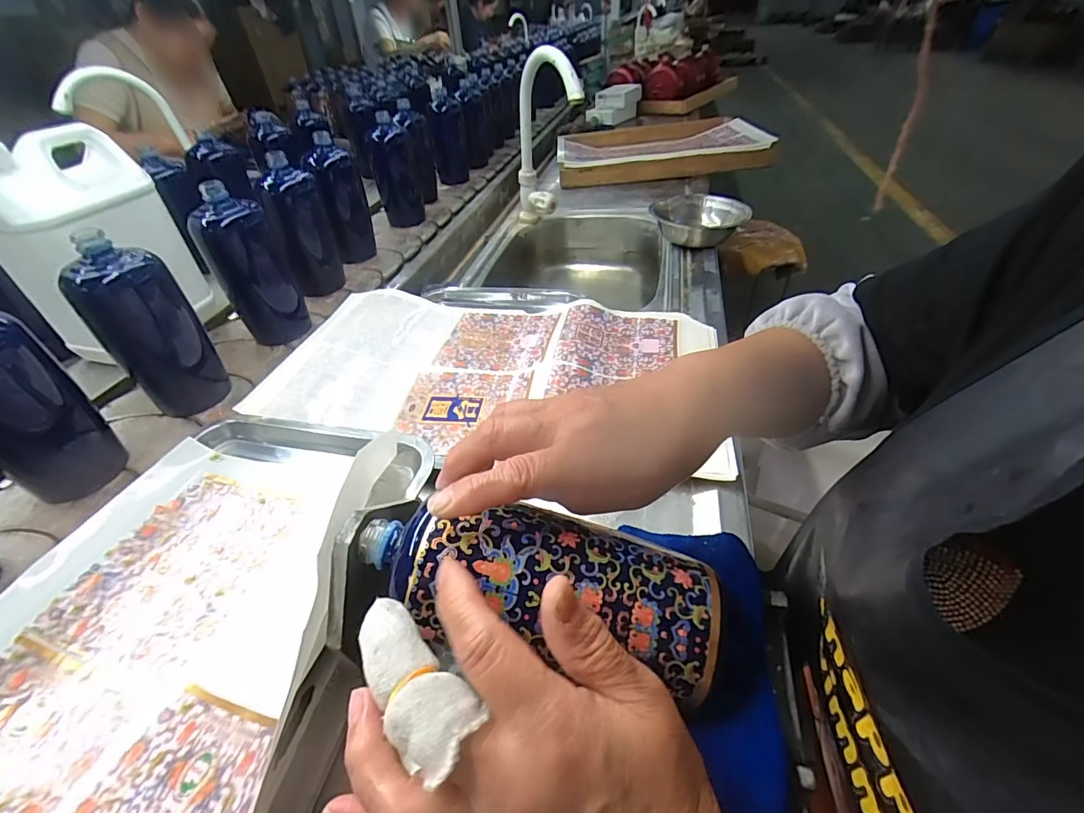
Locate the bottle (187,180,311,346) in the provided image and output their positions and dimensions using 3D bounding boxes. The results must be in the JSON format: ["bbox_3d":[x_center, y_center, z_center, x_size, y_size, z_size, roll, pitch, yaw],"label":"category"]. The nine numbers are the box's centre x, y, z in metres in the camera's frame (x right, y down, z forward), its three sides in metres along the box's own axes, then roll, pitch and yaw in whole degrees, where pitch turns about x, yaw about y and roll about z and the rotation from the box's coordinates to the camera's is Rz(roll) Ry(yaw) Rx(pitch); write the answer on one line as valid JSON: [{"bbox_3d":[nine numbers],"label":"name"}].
[{"bbox_3d":[-0.375,-0.190,0.593,0.077,0.168,0.077,-19,44,-17],"label":"bottle"}]

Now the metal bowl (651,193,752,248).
[{"bbox_3d":[0.272,-0.320,0.798,0.142,0.051,0.155,-2,41,2],"label":"metal bowl"}]

